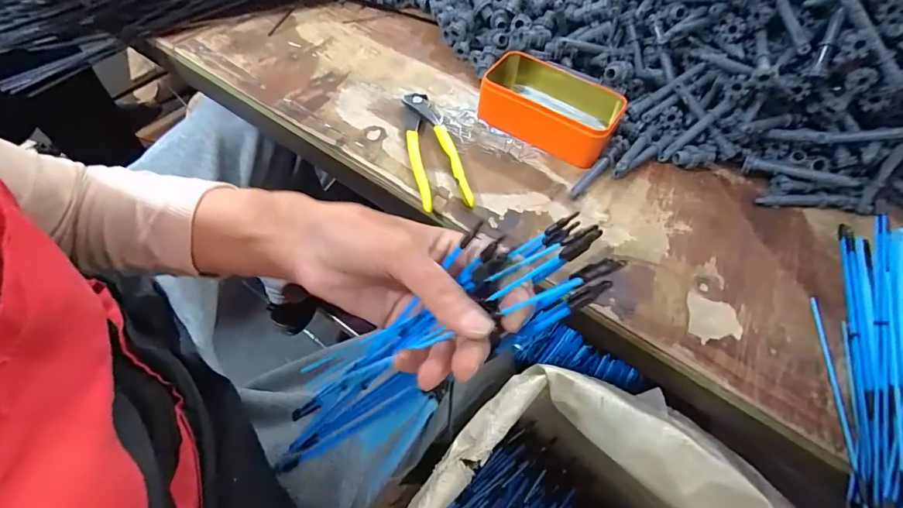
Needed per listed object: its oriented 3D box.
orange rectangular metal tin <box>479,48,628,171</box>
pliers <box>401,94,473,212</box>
[{"bbox_3d":[0.105,-0.166,0.479,0.158,0.046,0.094,30,60,15],"label":"orange rectangular metal tin"},{"bbox_3d":[-0.022,-0.109,0.450,0.047,0.012,0.157,-11,59,-11],"label":"pliers"}]

